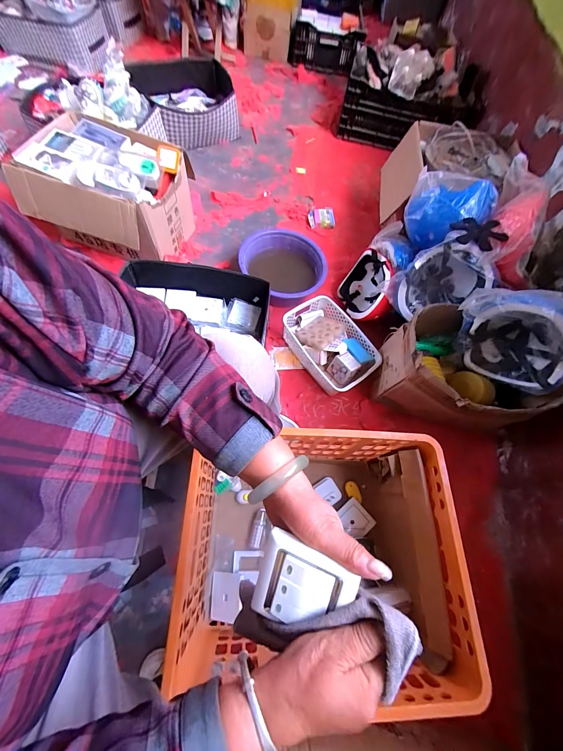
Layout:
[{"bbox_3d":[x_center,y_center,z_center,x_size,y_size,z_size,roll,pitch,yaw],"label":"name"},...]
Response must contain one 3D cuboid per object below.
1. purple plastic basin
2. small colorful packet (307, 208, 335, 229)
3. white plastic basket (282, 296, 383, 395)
[{"bbox_3d":[0.006,-0.368,1.010,0.265,0.108,0.297,-41,76,-21],"label":"purple plastic basin"},{"bbox_3d":[0.168,-0.659,1.207,0.111,0.034,0.101,4,66,-5],"label":"small colorful packet"},{"bbox_3d":[0.152,-0.098,0.901,0.206,0.085,0.302,-30,73,-18],"label":"white plastic basket"}]

